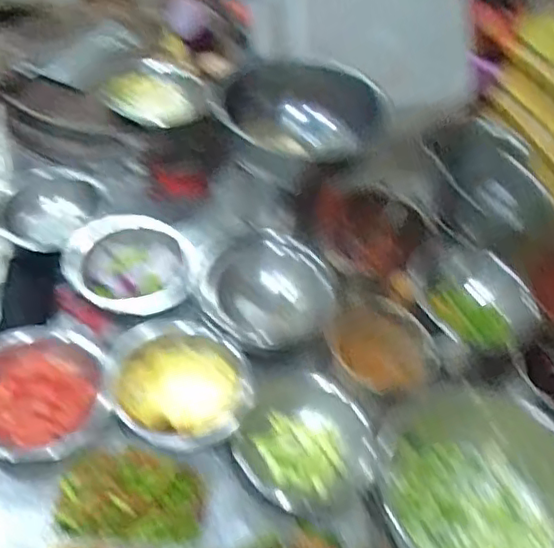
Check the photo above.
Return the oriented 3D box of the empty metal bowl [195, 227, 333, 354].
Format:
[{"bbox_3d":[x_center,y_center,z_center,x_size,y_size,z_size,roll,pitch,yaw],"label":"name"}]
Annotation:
[{"bbox_3d":[-0.014,0.023,0.804,0.163,0.053,0.163,5,48,-5],"label":"empty metal bowl"}]

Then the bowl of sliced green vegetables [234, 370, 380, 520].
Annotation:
[{"bbox_3d":[0.032,0.190,0.683,0.127,0.078,0.153,-33,61,-28],"label":"bowl of sliced green vegetables"}]

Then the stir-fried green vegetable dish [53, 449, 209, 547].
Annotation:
[{"bbox_3d":[-0.143,0.216,0.607,0.147,0.030,0.090,8,47,-3],"label":"stir-fried green vegetable dish"}]

